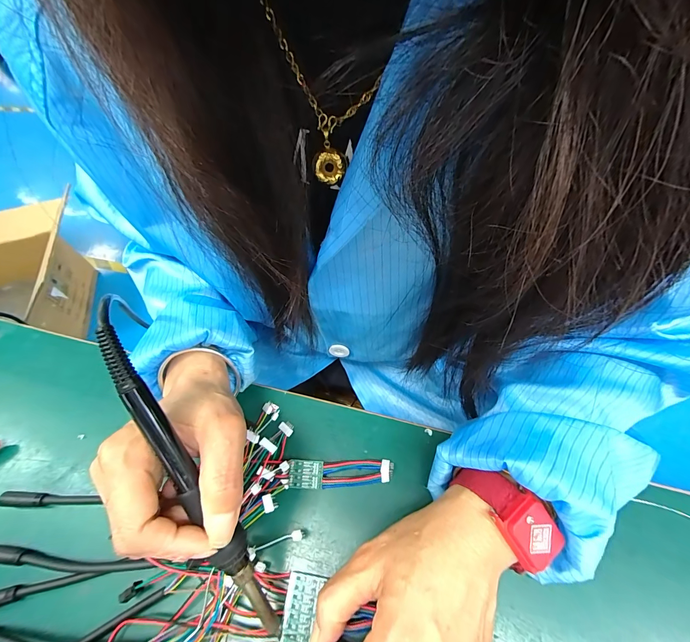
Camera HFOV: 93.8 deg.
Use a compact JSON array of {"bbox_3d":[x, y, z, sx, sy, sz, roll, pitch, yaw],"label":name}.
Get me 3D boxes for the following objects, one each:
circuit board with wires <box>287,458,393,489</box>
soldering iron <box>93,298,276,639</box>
[{"bbox_3d":[-0.003,0.118,0.249,0.079,0.012,0.019,-3,56,3],"label":"circuit board with wires"},{"bbox_3d":[-0.082,0.088,0.178,0.019,0.020,0.213,-24,100,-11],"label":"soldering iron"}]

